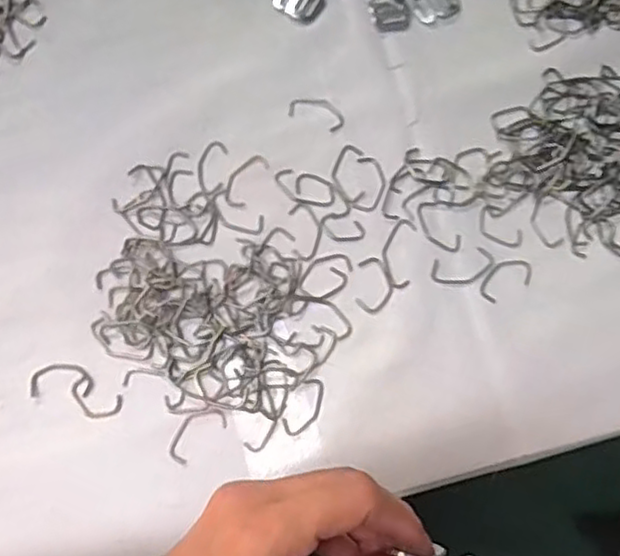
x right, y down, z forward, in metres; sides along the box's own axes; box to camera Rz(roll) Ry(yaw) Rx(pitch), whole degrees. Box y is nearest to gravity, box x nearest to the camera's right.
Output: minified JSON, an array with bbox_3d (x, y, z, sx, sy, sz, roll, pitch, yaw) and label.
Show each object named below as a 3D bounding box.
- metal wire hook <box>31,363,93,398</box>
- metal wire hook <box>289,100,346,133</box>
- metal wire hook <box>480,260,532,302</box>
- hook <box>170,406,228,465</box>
[{"bbox_3d":[-0.150,0.062,0.421,0.037,0.004,0.020,0,80,-1],"label":"metal wire hook"},{"bbox_3d":[0.006,-0.110,0.459,0.037,0.004,0.019,23,80,3],"label":"metal wire hook"},{"bbox_3d":[0.124,0.000,0.440,0.036,0.004,0.021,-27,81,-6],"label":"metal wire hook"},{"bbox_3d":[-0.069,0.093,0.419,0.039,0.004,0.020,-40,83,-8],"label":"hook"}]

